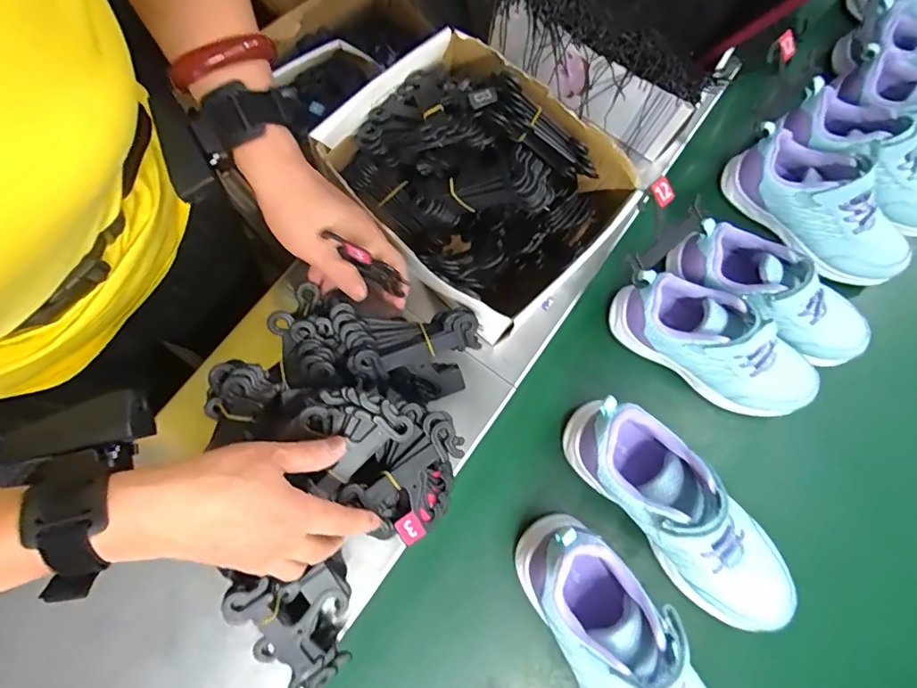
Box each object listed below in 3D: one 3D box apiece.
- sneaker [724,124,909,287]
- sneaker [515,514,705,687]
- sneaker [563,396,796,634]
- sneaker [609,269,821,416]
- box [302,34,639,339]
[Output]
[{"bbox_3d":[0.382,-0.145,0.522,0.205,0.067,0.102,41,77,9],"label":"sneaker"},{"bbox_3d":[0.135,0.250,0.401,0.085,0.070,0.229,-28,77,-9],"label":"sneaker"},{"bbox_3d":[0.193,0.146,0.437,0.231,0.084,0.082,43,78,9],"label":"sneaker"},{"bbox_3d":[0.247,0.003,0.484,0.200,0.076,0.088,28,76,6],"label":"sneaker"},{"bbox_3d":[0.012,-0.149,0.438,0.190,0.120,0.239,-44,80,-12],"label":"box"}]

